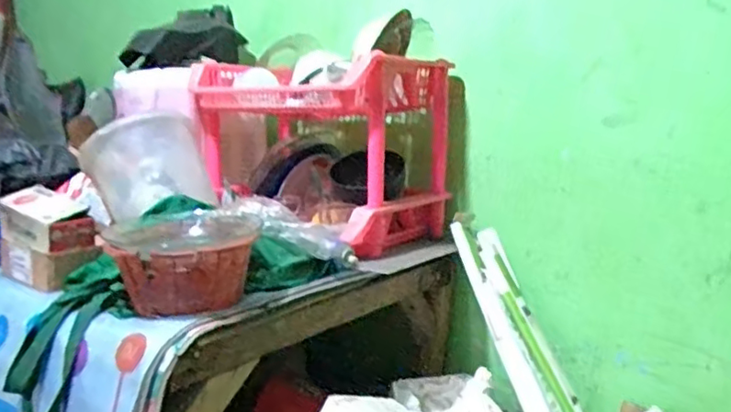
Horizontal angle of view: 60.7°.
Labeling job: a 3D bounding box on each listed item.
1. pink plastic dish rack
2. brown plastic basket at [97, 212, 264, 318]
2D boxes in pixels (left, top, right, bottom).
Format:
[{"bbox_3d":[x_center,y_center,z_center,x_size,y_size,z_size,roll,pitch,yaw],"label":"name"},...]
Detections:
[{"bbox_3d":[-0.097,-0.109,1.284,0.466,0.346,0.352,4,9,31],"label":"pink plastic dish rack"},{"bbox_3d":[-0.253,0.081,0.875,0.199,0.111,0.191,-2,8,-14],"label":"brown plastic basket"}]

